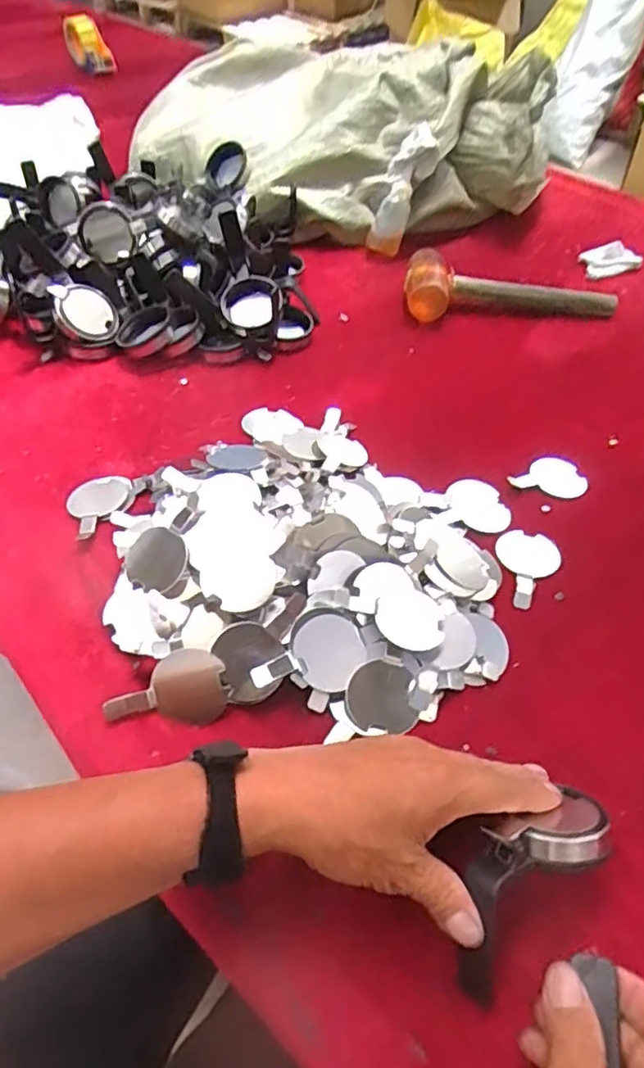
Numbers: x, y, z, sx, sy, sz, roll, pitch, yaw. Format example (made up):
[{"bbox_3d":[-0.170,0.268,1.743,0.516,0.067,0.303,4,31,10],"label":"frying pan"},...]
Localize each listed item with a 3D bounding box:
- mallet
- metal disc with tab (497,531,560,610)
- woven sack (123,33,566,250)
[{"bbox_3d":[0.247,-0.319,0.828,0.275,0.045,0.101,4,49,1],"label":"mallet"},{"bbox_3d":[0.180,0.030,0.547,0.053,0.004,0.084,11,49,7],"label":"metal disc with tab"},{"bbox_3d":[0.026,-0.630,0.994,0.602,0.197,0.375,0,49,-2],"label":"woven sack"}]

